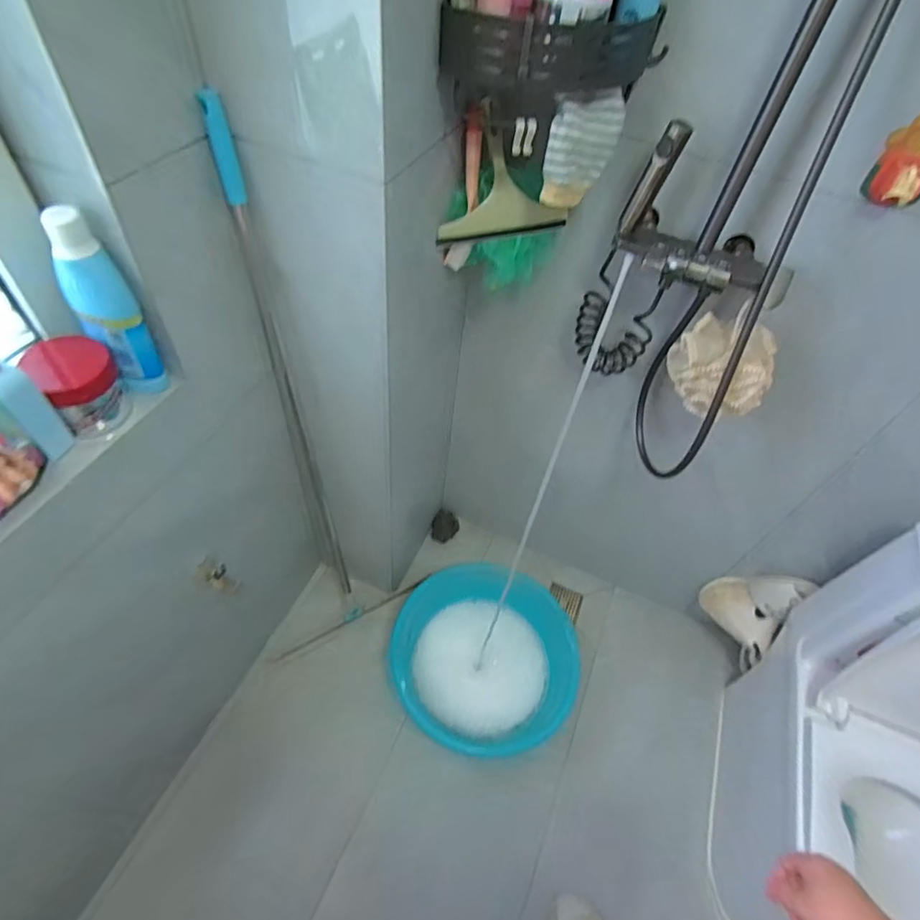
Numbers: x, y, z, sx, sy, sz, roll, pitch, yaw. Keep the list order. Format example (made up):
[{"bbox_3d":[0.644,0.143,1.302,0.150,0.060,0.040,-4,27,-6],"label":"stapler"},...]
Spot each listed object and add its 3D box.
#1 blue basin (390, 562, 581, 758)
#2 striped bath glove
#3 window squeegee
[{"bbox_3d":[0.061,0.502,1.370,0.446,0.144,0.420,1,52,-4],"label":"blue basin"},{"bbox_3d":[0.159,-0.407,0.708,0.117,0.122,0.041,-32,61,-26],"label":"striped bath glove"},{"bbox_3d":[0.057,-0.435,0.805,0.204,0.182,0.047,-10,18,-6],"label":"window squeegee"}]

